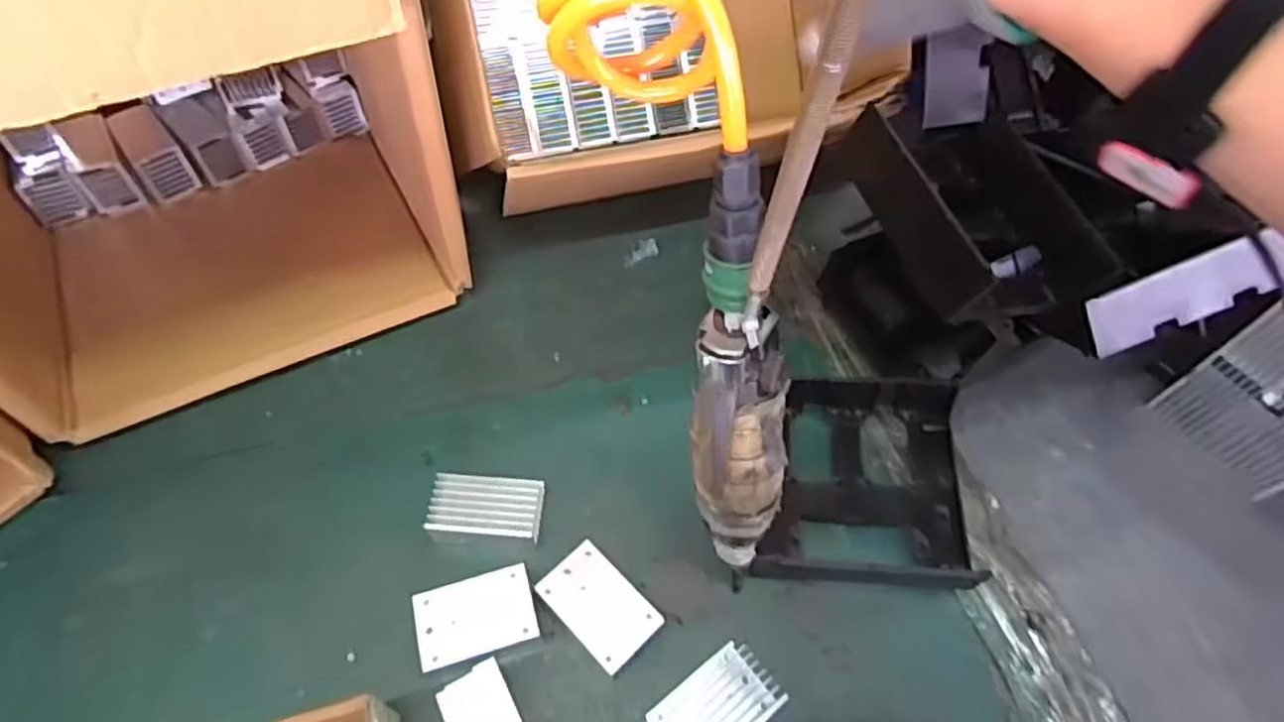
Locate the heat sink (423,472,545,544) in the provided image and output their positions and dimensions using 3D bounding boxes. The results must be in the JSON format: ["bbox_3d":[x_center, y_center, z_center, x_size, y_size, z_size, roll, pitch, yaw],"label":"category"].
[{"bbox_3d":[-0.097,0.097,0.461,0.067,0.033,0.038,3,58,-2],"label":"heat sink"}]

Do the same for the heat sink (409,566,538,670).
[{"bbox_3d":[-0.094,0.150,0.419,0.064,0.029,0.043,-12,59,-11],"label":"heat sink"}]

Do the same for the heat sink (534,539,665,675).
[{"bbox_3d":[-0.025,0.146,0.426,0.042,0.030,0.066,-39,68,-24],"label":"heat sink"}]

